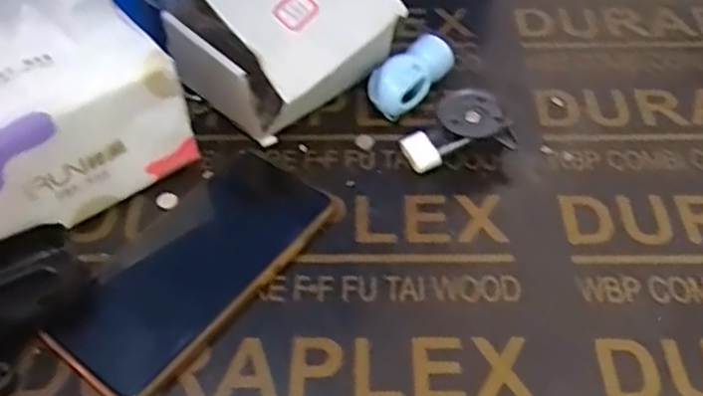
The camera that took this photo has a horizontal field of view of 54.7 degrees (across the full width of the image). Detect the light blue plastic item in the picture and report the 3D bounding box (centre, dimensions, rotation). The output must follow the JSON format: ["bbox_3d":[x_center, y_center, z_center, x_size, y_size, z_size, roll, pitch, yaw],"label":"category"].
[{"bbox_3d":[0.040,-0.083,0.468,0.031,0.031,0.069,35,59,27],"label":"light blue plastic item"}]

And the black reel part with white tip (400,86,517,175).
[{"bbox_3d":[0.065,-0.043,0.433,0.065,0.029,0.043,-10,50,-7],"label":"black reel part with white tip"}]

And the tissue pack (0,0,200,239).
[{"bbox_3d":[-0.174,-0.051,0.379,0.141,0.124,0.083,-30,55,-22],"label":"tissue pack"}]

